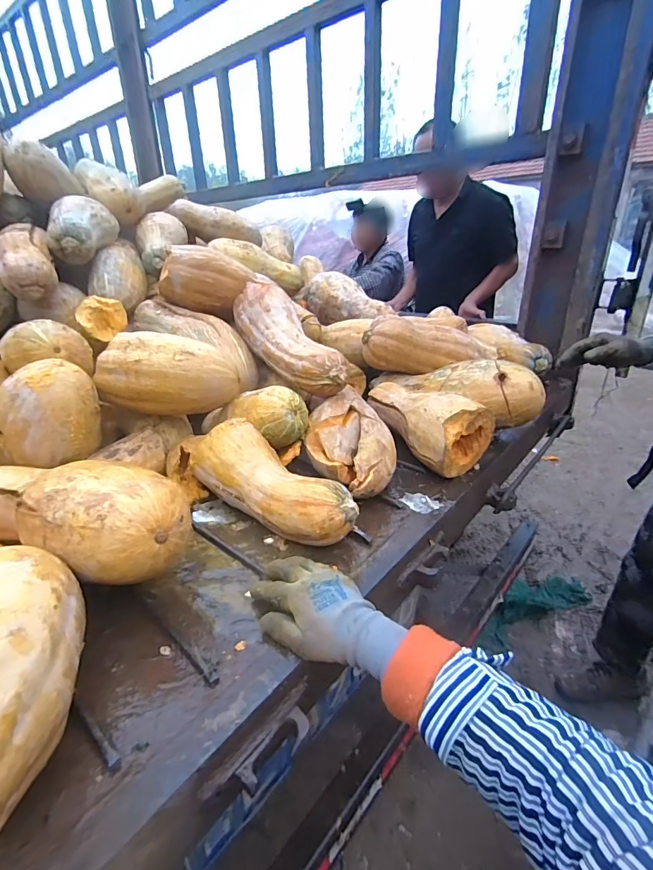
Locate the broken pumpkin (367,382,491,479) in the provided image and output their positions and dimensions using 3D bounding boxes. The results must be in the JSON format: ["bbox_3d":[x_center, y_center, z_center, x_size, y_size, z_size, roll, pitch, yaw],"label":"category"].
[{"bbox_3d":[0.174,-0.036,0.750,0.122,0.113,0.246,-14,30,-26],"label":"broken pumpkin"}]

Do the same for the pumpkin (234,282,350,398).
[{"bbox_3d":[-0.075,-0.184,0.785,0.104,0.094,0.342,-18,51,-31],"label":"pumpkin"}]

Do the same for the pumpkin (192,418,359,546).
[{"bbox_3d":[-0.078,0.064,0.574,0.266,0.092,0.087,20,33,35],"label":"pumpkin"}]

